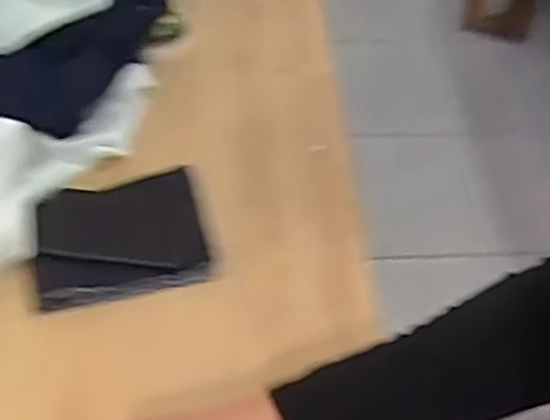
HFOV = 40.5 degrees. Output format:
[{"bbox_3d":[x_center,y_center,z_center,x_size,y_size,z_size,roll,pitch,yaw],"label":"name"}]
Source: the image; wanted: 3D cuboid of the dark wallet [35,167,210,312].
[{"bbox_3d":[-0.148,0.022,0.712,0.151,0.016,0.131,-9,53,-13],"label":"dark wallet"}]

